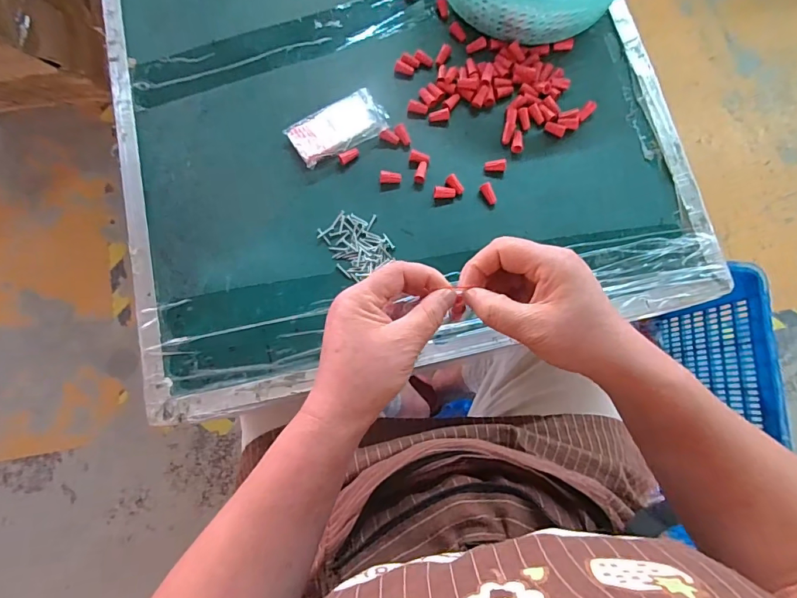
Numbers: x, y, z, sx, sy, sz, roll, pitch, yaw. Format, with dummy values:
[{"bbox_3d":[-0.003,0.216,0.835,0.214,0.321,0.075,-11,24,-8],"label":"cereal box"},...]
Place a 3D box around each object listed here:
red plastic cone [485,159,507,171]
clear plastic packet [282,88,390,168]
[{"bbox_3d":[0.107,-0.145,0.484,0.023,0.011,0.013,-9,78,-3],"label":"red plastic cone"},{"bbox_3d":[-0.066,-0.187,0.486,0.102,0.008,0.054,-31,80,-8],"label":"clear plastic packet"}]

